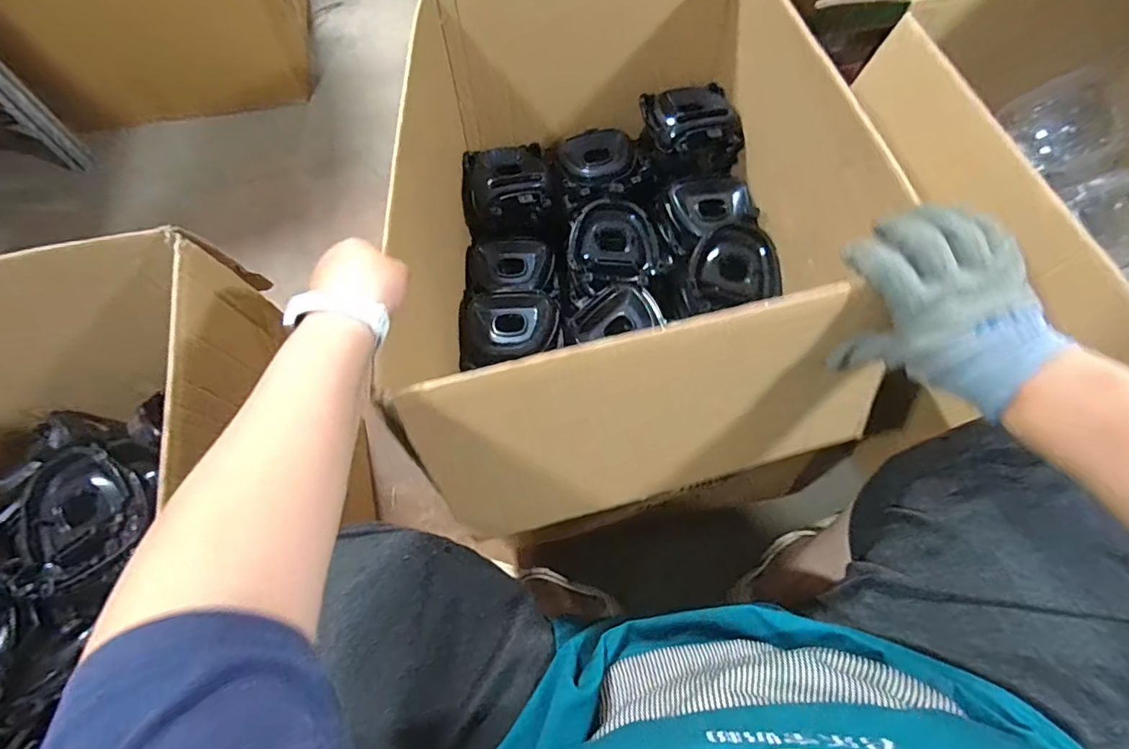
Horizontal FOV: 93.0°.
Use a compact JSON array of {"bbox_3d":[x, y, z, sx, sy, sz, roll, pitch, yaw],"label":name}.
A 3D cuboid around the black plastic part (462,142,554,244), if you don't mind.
[{"bbox_3d":[-0.092,-0.299,0.863,0.144,0.074,0.160,-9,66,-3],"label":"black plastic part"}]

